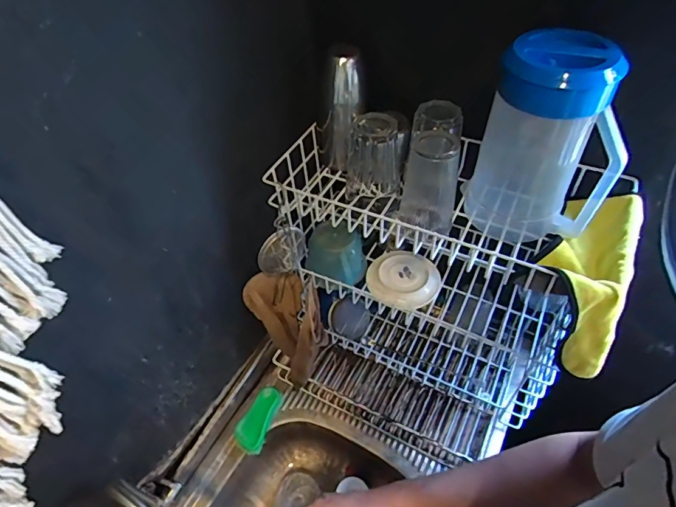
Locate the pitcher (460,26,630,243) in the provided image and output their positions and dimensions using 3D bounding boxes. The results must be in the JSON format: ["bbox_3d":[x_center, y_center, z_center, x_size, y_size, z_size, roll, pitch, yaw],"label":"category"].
[{"bbox_3d":[0.275,-0.136,0.583,0.173,0.272,0.131,14,53,17],"label":"pitcher"}]

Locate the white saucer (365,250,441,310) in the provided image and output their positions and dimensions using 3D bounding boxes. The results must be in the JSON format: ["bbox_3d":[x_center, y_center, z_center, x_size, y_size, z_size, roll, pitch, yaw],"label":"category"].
[{"bbox_3d":[0.119,0.051,0.820,0.123,0.036,0.126,-3,50,3],"label":"white saucer"}]

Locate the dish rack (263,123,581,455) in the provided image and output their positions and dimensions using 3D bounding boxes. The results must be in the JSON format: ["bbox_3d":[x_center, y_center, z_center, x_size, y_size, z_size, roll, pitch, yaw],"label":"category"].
[{"bbox_3d":[0.127,0.090,0.780,0.495,0.451,0.328,20,55,21],"label":"dish rack"}]

